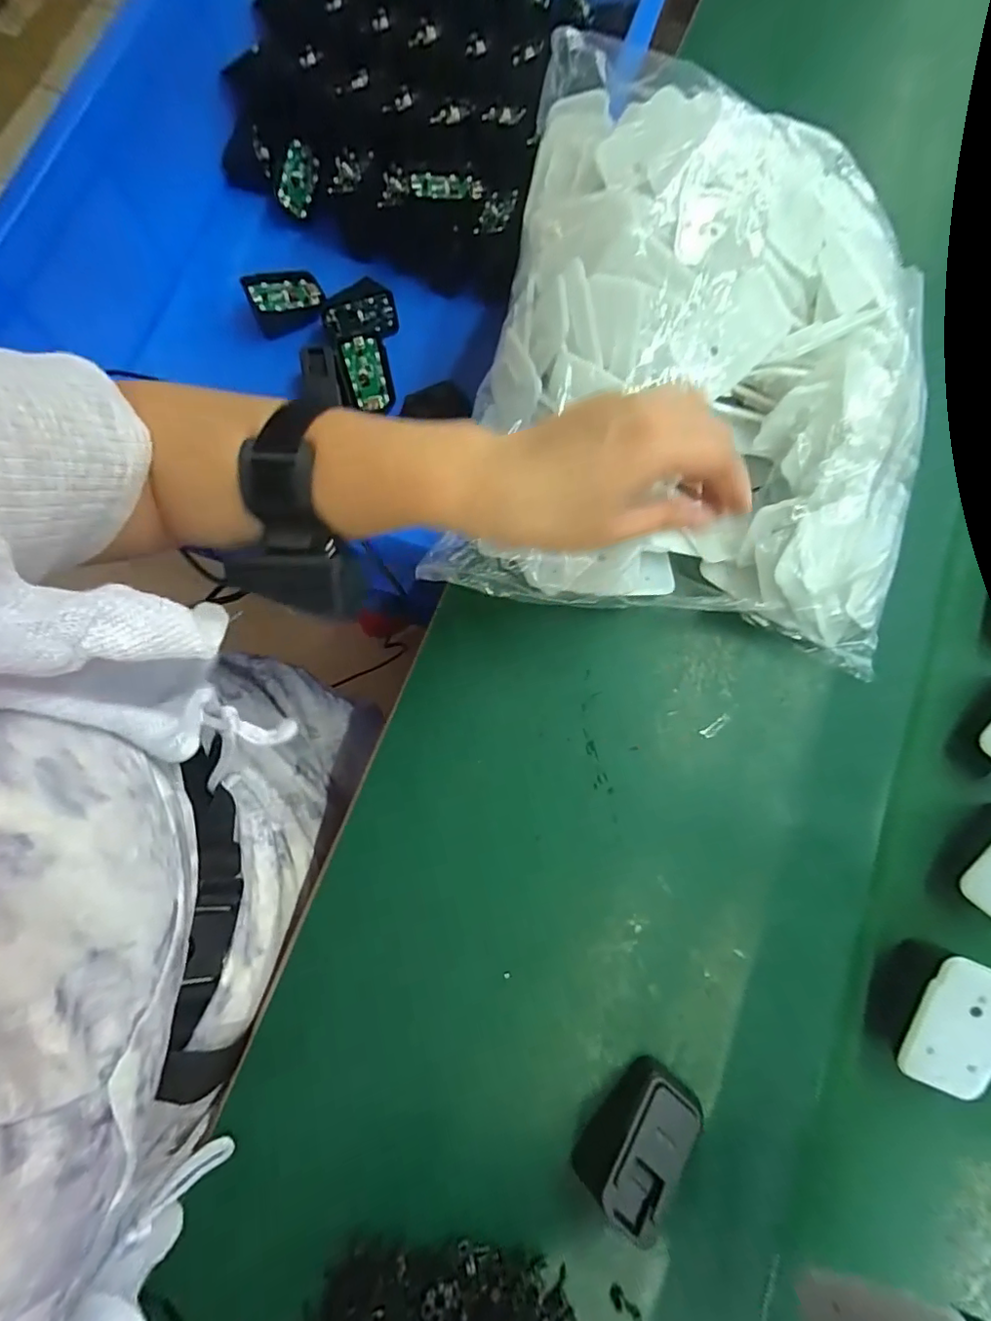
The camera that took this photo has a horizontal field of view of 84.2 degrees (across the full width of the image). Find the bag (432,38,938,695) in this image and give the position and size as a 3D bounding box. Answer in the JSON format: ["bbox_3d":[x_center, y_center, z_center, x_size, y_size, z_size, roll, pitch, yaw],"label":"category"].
[{"bbox_3d":[0.130,-0.187,0.342,0.279,0.101,0.333,12,79,2],"label":"bag"}]

